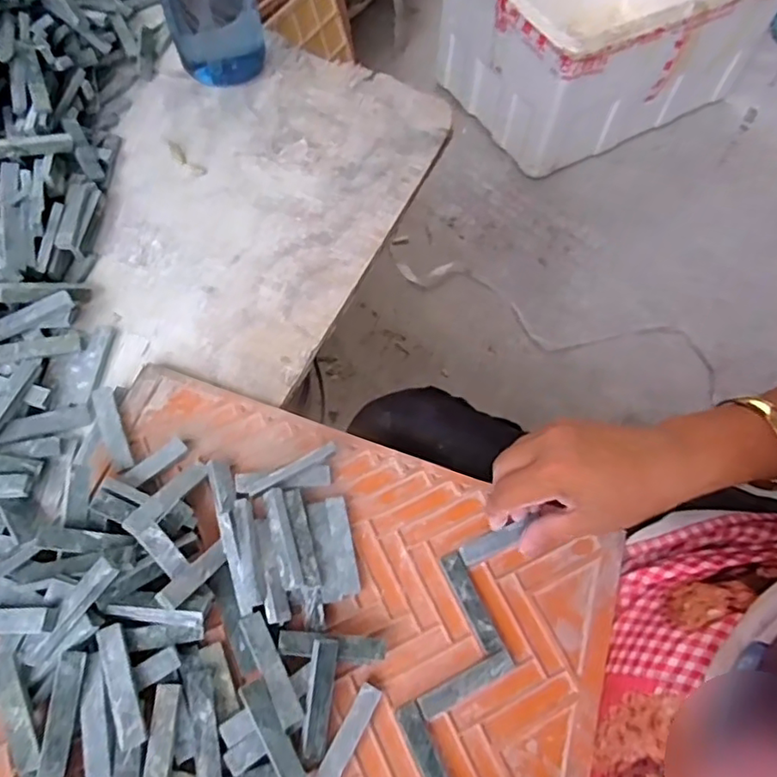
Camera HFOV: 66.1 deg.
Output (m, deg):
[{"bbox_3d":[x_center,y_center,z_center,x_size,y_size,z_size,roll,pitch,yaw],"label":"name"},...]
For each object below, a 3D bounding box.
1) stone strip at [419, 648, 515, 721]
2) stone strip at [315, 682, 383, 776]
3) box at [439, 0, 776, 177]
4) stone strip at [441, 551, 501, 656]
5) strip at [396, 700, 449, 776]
[{"bbox_3d":[0.047,0.178,0.360,0.062,0.008,0.012,-24,66,-13],"label":"stone strip"},{"bbox_3d":[-0.024,0.201,0.340,0.012,0.013,0.063,27,65,12],"label":"stone strip"},{"bbox_3d":[0.406,-0.699,1.149,0.586,0.267,0.408,-28,67,-15],"label":"box"},{"bbox_3d":[0.052,0.133,0.375,0.012,0.008,0.062,-22,65,-13],"label":"stone strip"},{"bbox_3d":[0.023,0.207,0.331,0.013,0.007,0.060,-22,65,-13],"label":"strip"}]

